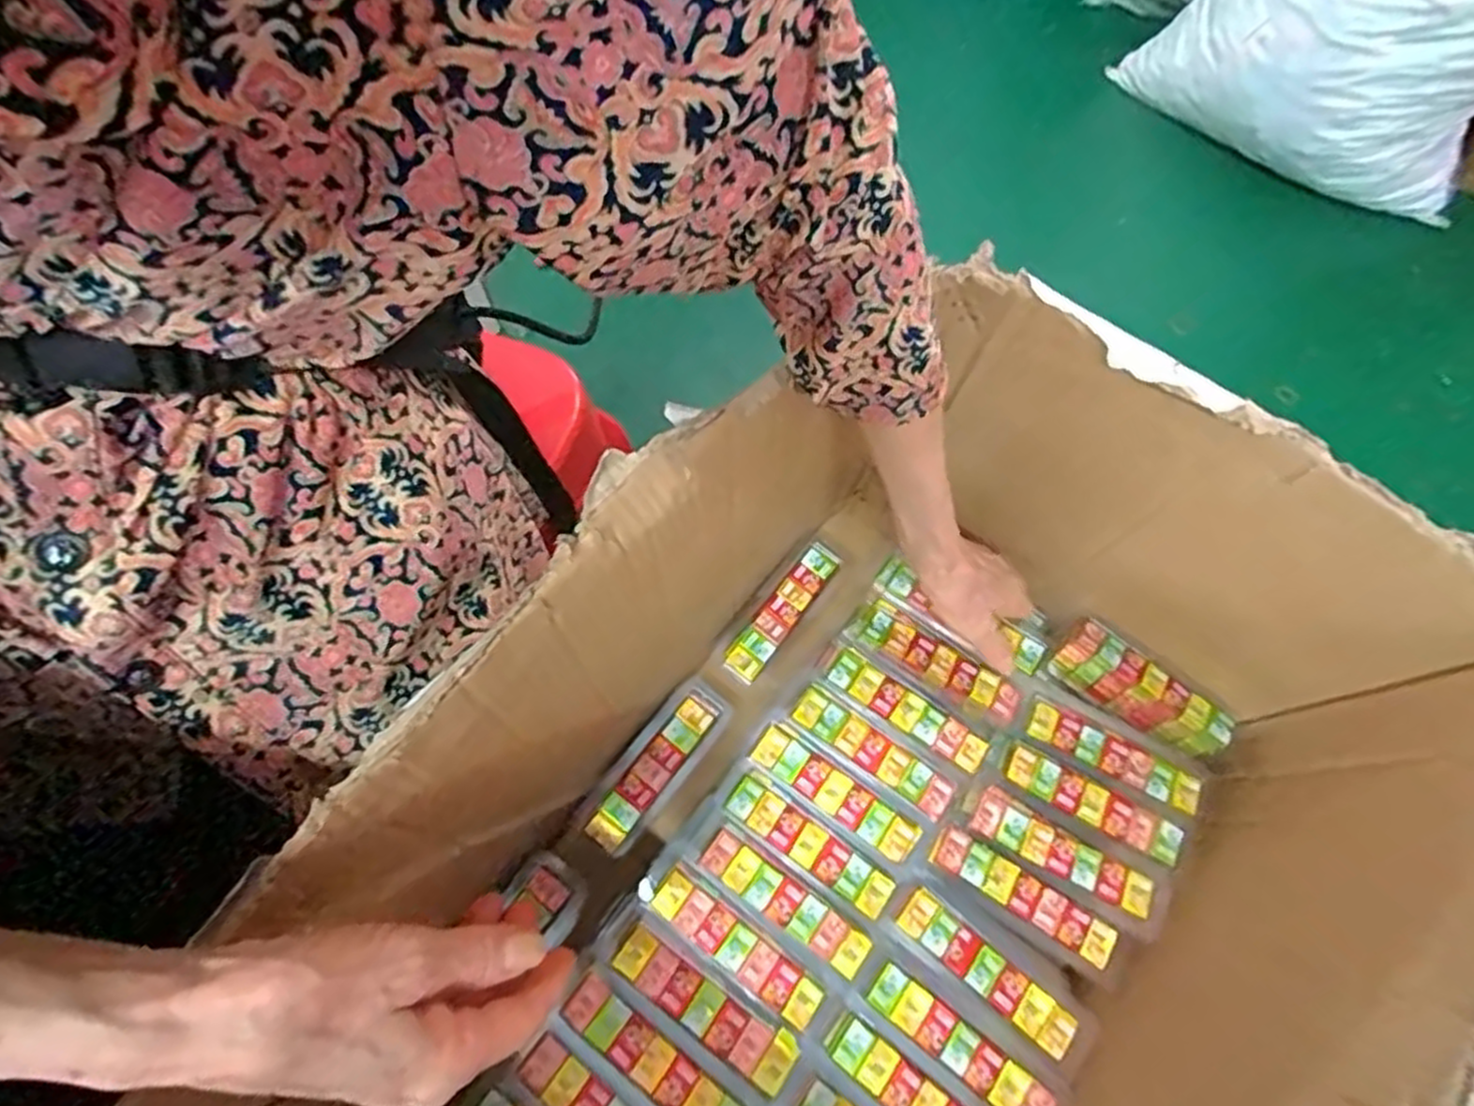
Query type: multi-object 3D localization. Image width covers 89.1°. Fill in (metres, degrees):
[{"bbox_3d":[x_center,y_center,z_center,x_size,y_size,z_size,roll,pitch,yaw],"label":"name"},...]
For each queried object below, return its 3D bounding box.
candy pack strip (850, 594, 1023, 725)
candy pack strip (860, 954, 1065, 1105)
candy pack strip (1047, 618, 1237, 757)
[{"bbox_3d":[0.145,0.079,0.539,0.128,0.020,0.042,34,70,13],"label":"candy pack strip"},{"bbox_3d":[0.136,0.301,0.455,0.125,0.009,0.033,36,71,14],"label":"candy pack strip"},{"bbox_3d":[0.297,0.100,0.550,0.123,0.031,0.043,34,70,13],"label":"candy pack strip"}]

